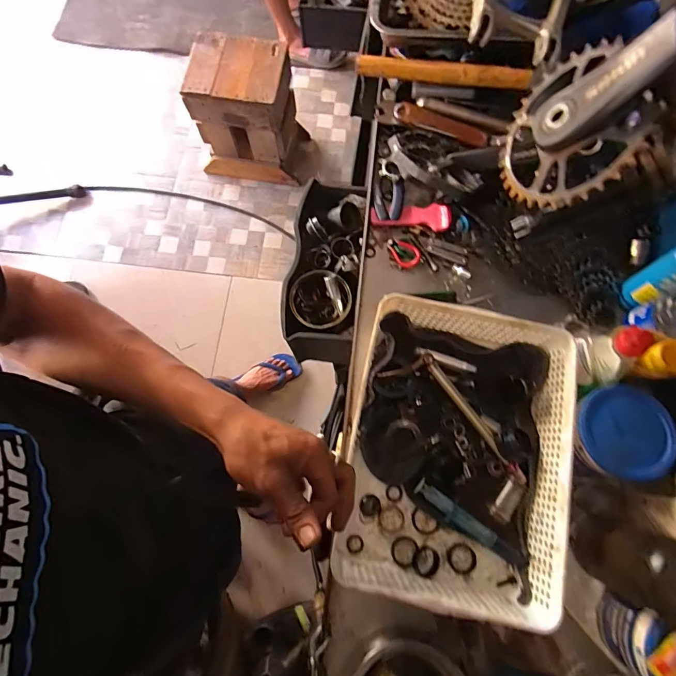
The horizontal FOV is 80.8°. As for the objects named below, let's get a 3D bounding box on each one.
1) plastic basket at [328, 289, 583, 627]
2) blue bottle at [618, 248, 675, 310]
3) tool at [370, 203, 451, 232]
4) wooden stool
[{"bbox_3d":[0.145,0.132,0.486,0.253,0.083,0.329,12,79,4],"label":"plastic basket"},{"bbox_3d":[0.414,-0.079,0.502,0.042,0.133,0.040,44,79,11],"label":"blue bottle"},{"bbox_3d":[0.110,-0.184,0.599,0.118,0.014,0.037,2,74,0],"label":"tool"},{"bbox_3d":[-0.319,-0.818,1.454,0.344,0.402,0.255,9,75,2],"label":"wooden stool"}]

